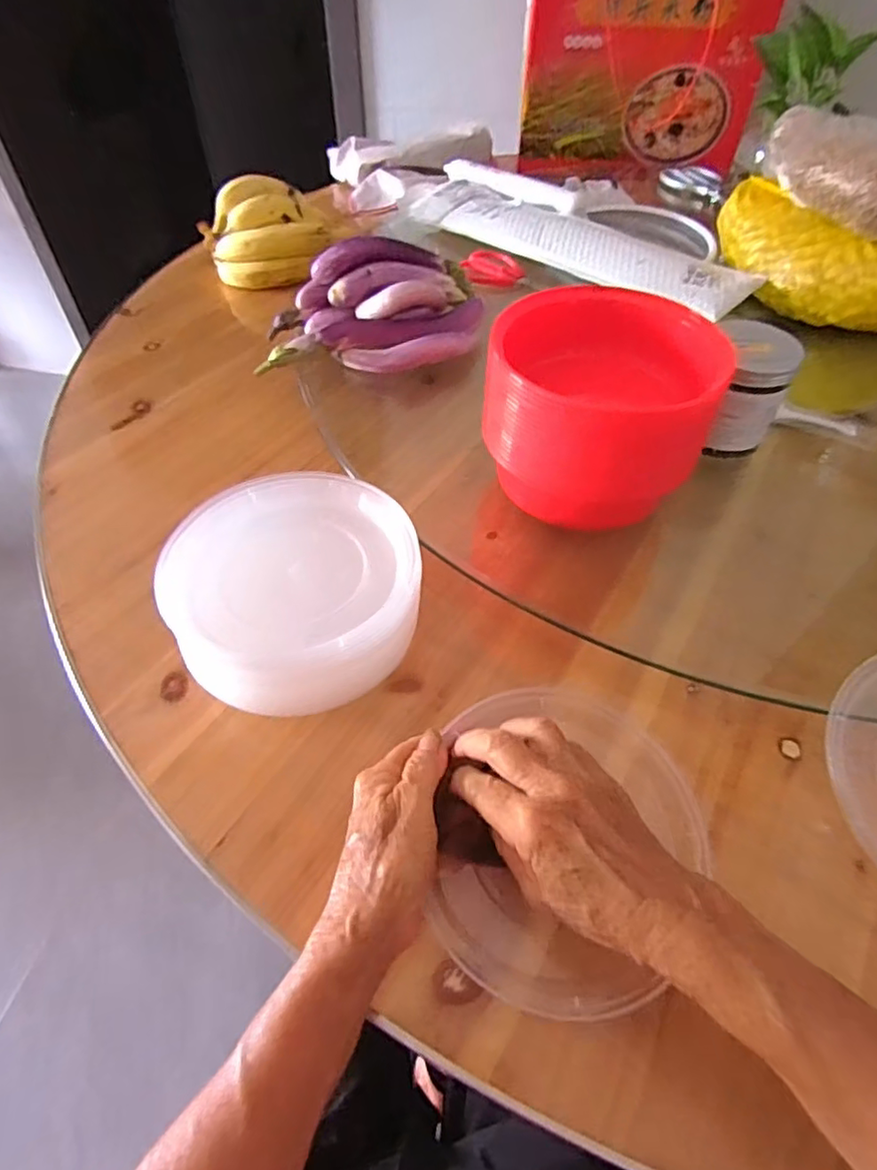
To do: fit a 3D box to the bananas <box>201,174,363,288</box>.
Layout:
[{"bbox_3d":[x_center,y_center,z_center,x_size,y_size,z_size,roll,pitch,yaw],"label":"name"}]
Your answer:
[{"bbox_3d":[-0.229,-0.488,0.833,0.179,0.085,0.166,15,52,12],"label":"bananas"}]

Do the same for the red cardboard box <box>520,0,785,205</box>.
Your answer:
[{"bbox_3d":[0.338,-0.872,1.020,0.376,0.317,0.136,12,51,9],"label":"red cardboard box"}]

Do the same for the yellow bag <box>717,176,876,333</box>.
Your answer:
[{"bbox_3d":[0.437,-0.373,0.695,0.257,0.093,0.109,32,57,23],"label":"yellow bag"}]

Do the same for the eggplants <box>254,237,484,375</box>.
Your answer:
[{"bbox_3d":[-0.071,-0.304,0.664,0.232,0.101,0.164,-1,50,-1],"label":"eggplants"}]

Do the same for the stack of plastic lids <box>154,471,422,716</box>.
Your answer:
[{"bbox_3d":[-0.101,0.003,0.441,0.176,0.068,0.171,-1,51,-3],"label":"stack of plastic lids"}]

